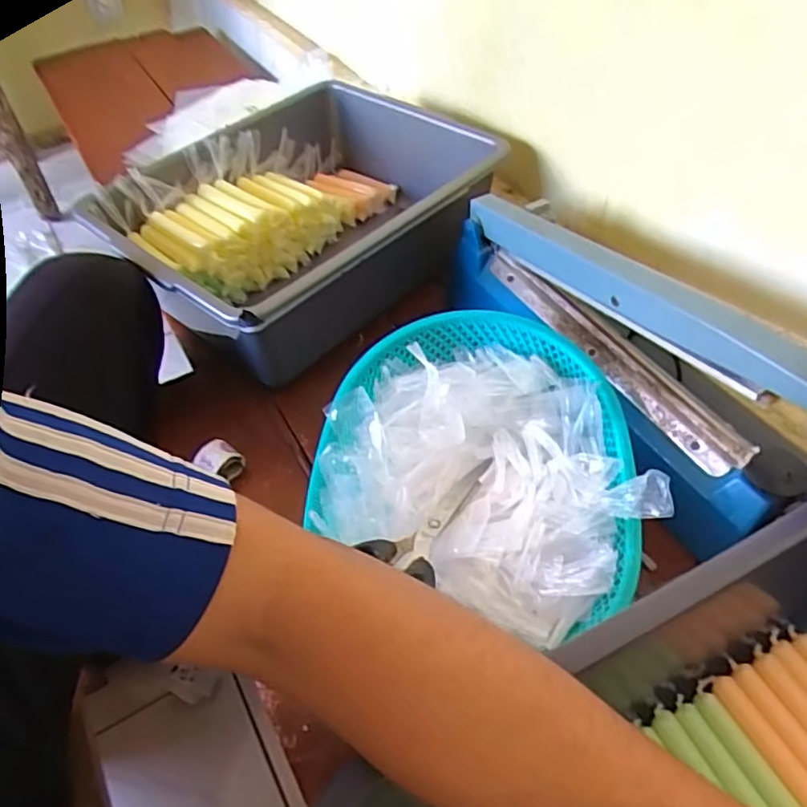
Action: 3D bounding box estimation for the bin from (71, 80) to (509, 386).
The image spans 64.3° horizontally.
[{"bbox_3d":[-0.114,-0.209,0.732,0.336,0.132,0.387,35,61,28],"label":"bin"}]

